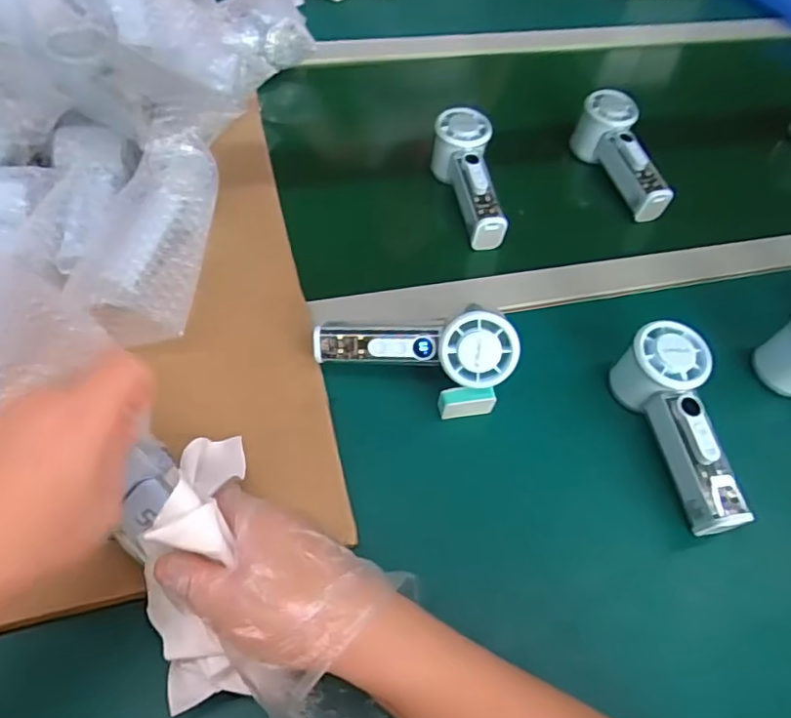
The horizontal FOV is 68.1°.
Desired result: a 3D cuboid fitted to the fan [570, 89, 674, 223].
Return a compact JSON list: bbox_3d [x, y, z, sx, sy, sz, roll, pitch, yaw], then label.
[{"bbox_3d":[0.242,-0.219,0.626,0.050,0.058,0.150,-6,55,-9],"label":"fan"}]

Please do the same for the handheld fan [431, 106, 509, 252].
[{"bbox_3d":[0.076,-0.180,0.600,0.051,0.062,0.160,-8,69,-11],"label":"handheld fan"}]

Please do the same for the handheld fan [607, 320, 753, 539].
[{"bbox_3d":[0.213,0.052,0.442,0.054,0.064,0.154,-7,68,-10],"label":"handheld fan"}]

